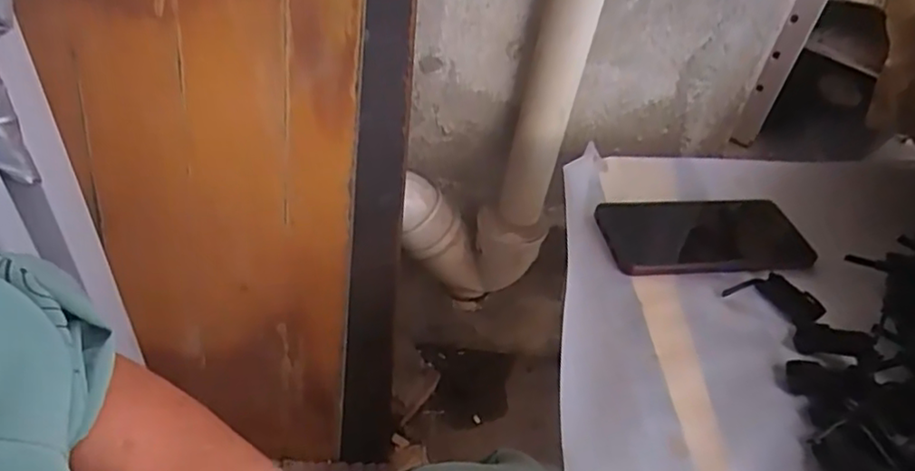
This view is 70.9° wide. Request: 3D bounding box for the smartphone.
[{"bbox_3d":[0.199,-0.001,0.521,0.162,0.011,0.081,-2,41,-9],"label":"smartphone"}]

